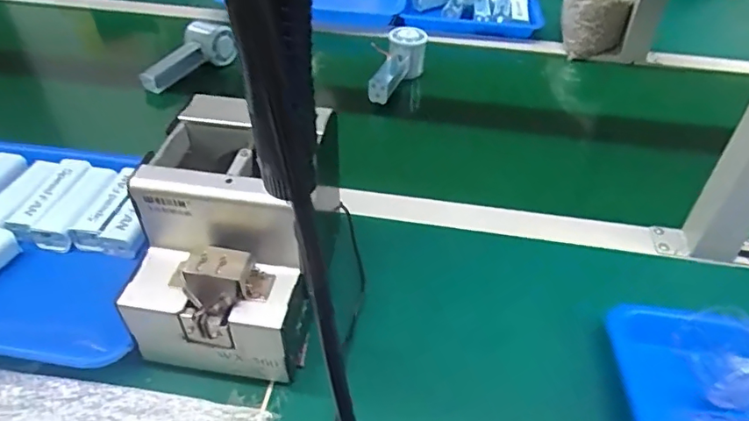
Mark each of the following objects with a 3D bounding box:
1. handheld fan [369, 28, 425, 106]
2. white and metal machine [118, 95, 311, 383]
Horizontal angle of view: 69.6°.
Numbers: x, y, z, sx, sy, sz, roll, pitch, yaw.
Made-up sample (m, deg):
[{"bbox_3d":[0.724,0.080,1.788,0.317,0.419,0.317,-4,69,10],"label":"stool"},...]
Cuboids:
[{"bbox_3d":[0.028,-0.201,0.778,0.053,0.061,0.149,18,59,17],"label":"handheld fan"},{"bbox_3d":[-0.111,0.027,0.433,0.131,0.147,0.159,4,42,2],"label":"white and metal machine"}]

